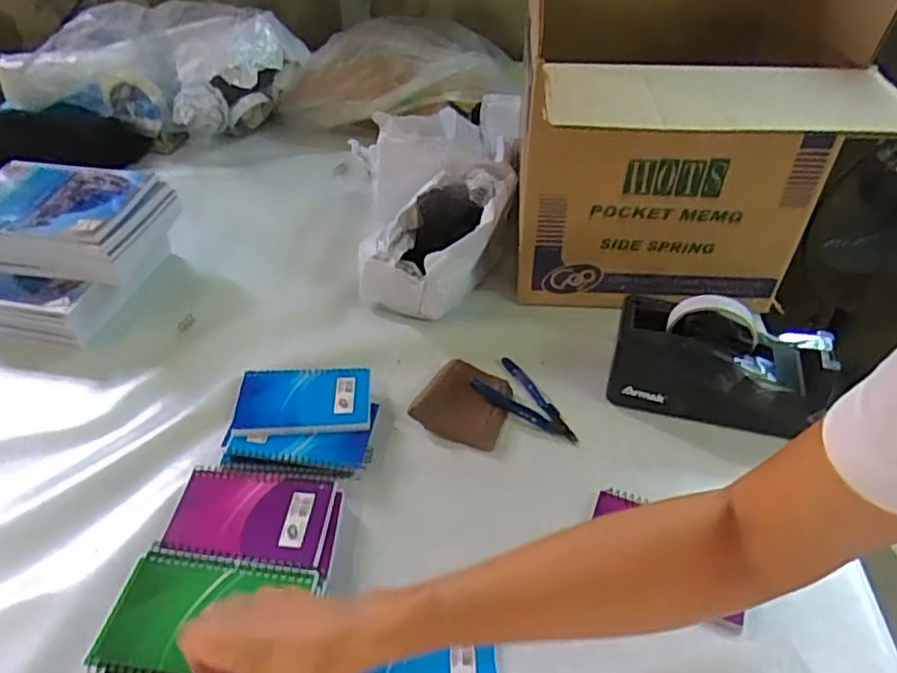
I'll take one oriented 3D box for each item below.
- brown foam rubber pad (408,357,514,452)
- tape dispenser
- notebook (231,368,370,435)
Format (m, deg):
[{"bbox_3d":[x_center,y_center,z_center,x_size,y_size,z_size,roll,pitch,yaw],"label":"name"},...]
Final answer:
[{"bbox_3d":[0.017,0.064,0.658,0.084,0.022,0.091,14,44,17],"label":"brown foam rubber pad"},{"bbox_3d":[0.262,0.024,0.633,0.192,0.110,0.068,11,43,14],"label":"tape dispenser"},{"bbox_3d":[-0.143,0.062,0.650,0.129,0.007,0.083,-1,40,-3],"label":"notebook"}]

